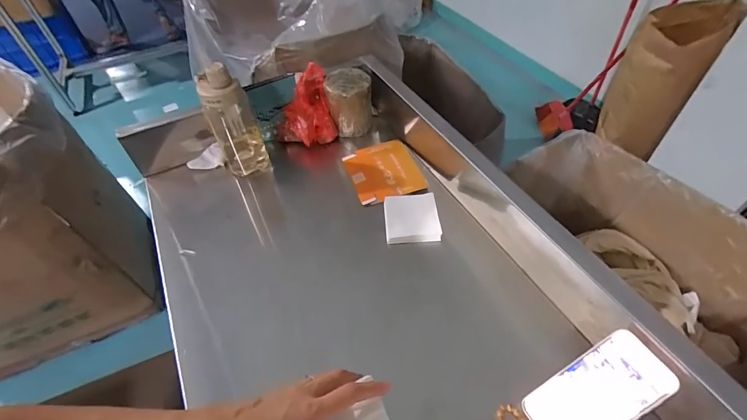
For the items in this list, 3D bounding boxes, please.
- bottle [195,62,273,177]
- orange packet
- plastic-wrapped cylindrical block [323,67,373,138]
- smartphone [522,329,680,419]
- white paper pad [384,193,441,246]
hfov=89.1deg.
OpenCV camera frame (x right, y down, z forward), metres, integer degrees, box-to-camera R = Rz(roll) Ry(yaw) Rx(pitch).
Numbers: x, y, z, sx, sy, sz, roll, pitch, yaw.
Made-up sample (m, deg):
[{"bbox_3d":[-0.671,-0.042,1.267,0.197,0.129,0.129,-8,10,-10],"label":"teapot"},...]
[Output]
[{"bbox_3d":[-0.262,-0.168,0.705,0.081,0.215,0.087,-23,52,-16],"label":"bottle"},{"bbox_3d":[0.022,-0.074,0.739,0.128,0.020,0.144,-17,50,-11],"label":"orange packet"},{"bbox_3d":[-0.049,-0.227,0.808,0.097,0.116,0.086,-12,50,-6],"label":"plastic-wrapped cylindrical block"},{"bbox_3d":[0.249,0.208,0.425,0.151,0.007,0.073,-42,53,9],"label":"smartphone"},{"bbox_3d":[0.065,0.012,0.653,0.090,0.014,0.098,-4,49,0],"label":"white paper pad"}]

